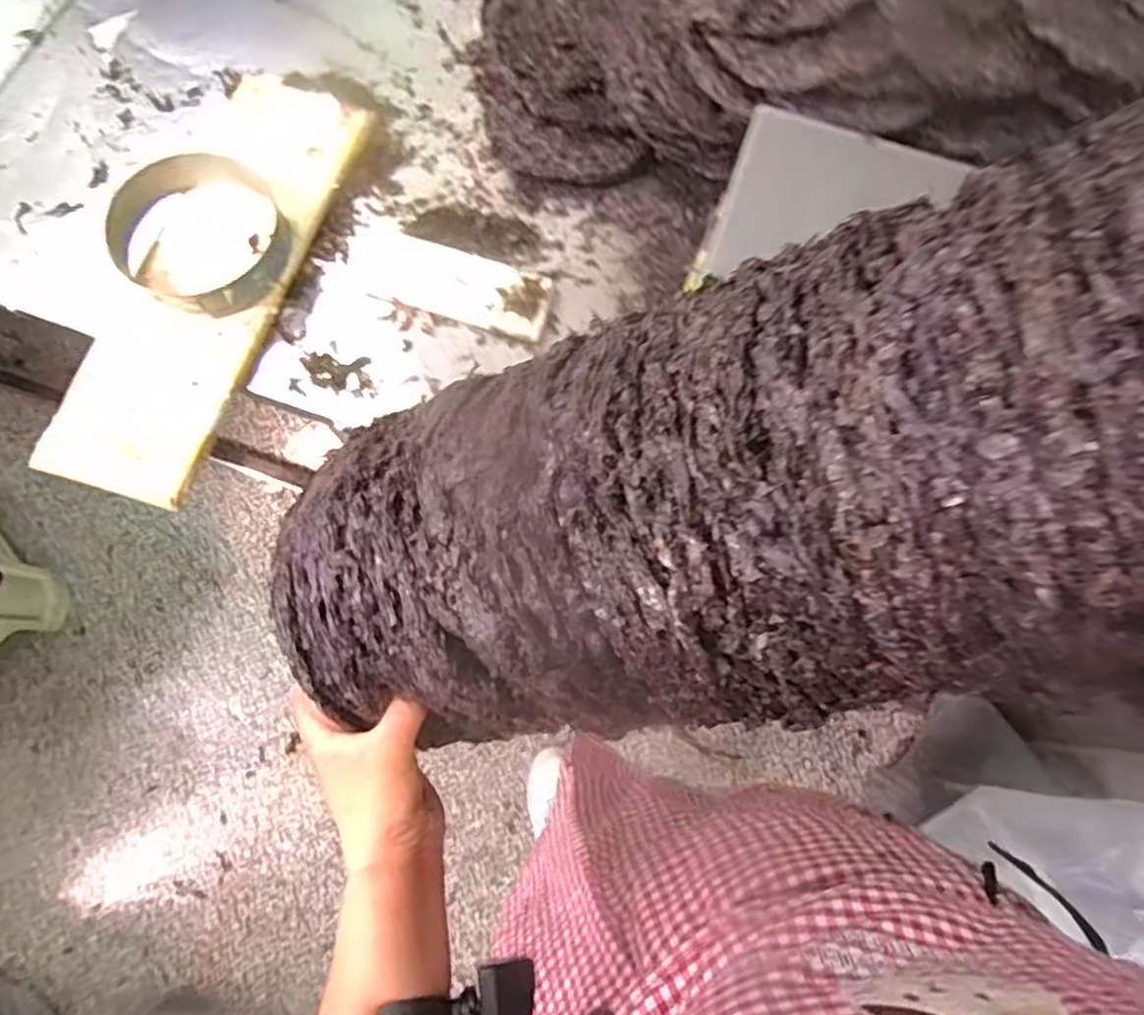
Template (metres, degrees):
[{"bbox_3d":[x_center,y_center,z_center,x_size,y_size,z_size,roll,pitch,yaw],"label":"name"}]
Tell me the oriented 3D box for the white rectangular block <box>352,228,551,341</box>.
[{"bbox_3d":[-0.133,-0.250,0.757,0.222,0.027,0.079,19,75,3],"label":"white rectangular block"}]

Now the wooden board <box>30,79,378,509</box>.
[{"bbox_3d":[-0.378,-0.255,0.745,0.163,0.031,0.503,16,75,2],"label":"wooden board"}]

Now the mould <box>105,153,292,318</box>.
[{"bbox_3d":[-0.391,-0.281,0.741,0.171,0.054,0.189,-28,77,-9],"label":"mould"}]

